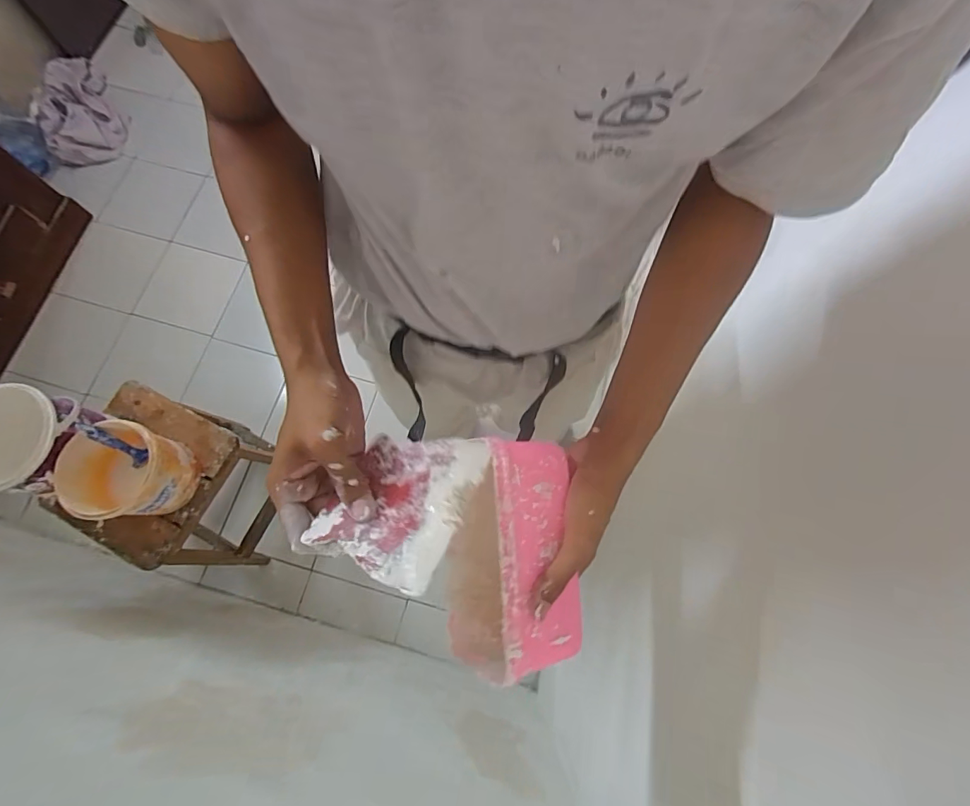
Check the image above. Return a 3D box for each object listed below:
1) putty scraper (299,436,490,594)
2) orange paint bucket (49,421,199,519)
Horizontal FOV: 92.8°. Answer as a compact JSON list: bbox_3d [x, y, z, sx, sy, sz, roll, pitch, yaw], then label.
[{"bbox_3d":[-0.062,0.068,0.337,0.102,0.009,0.121,6,45,23],"label":"putty scraper"},{"bbox_3d":[-0.634,0.126,0.837,0.146,0.163,0.158,0,75,-1],"label":"orange paint bucket"}]

